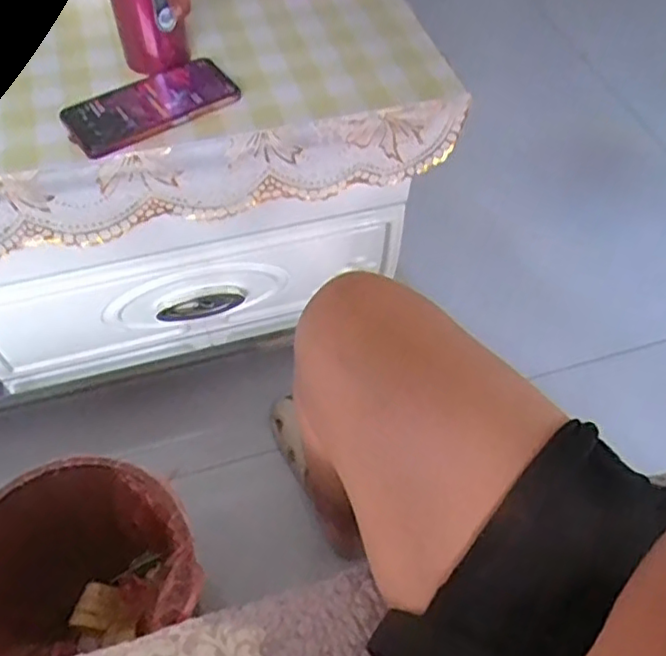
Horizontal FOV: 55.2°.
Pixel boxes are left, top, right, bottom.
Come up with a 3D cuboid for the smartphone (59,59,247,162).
[{"bbox_3d":[-0.177,-0.219,0.621,0.163,0.009,0.082,-34,64,-23],"label":"smartphone"}]

